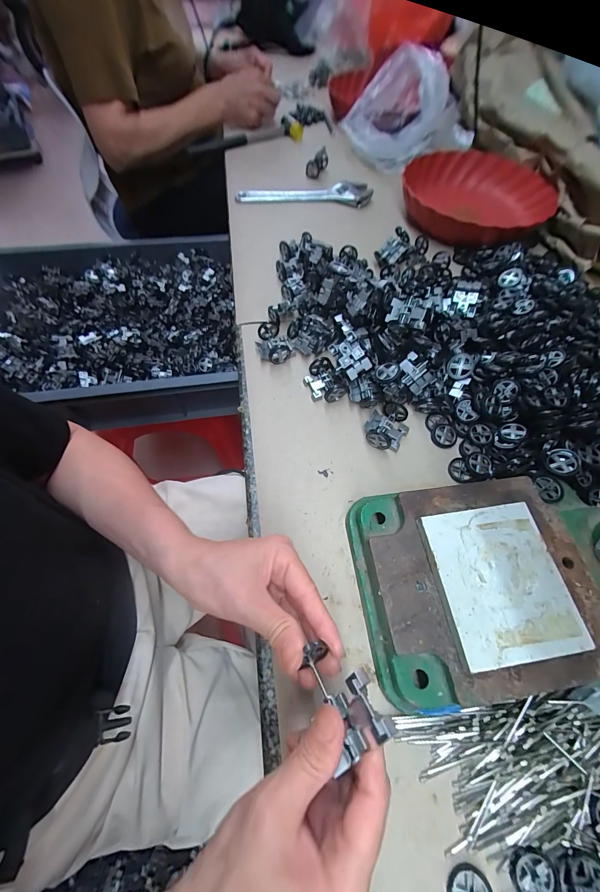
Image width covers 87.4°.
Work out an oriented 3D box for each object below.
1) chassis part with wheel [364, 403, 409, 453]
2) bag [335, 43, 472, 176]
[{"bbox_3d":[0.096,-0.023,0.342,0.042,0.025,0.053,30,66,13],"label":"chassis part with wheel"},{"bbox_3d":[0.221,-0.678,0.632,0.249,0.119,0.242,39,69,16],"label":"bag"}]

